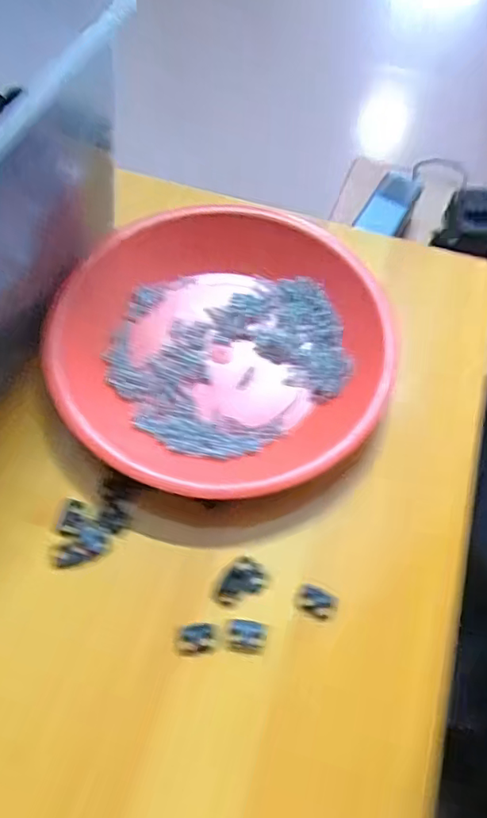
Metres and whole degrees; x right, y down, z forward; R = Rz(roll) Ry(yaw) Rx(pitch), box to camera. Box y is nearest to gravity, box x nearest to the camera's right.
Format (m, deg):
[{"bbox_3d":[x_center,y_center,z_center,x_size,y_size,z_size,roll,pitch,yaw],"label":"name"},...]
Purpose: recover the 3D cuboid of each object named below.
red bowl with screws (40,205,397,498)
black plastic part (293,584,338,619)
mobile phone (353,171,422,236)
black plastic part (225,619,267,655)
[{"bbox_3d":[-0.014,-0.039,0.337,0.190,0.031,0.185,1,61,-1],"label":"red bowl with screws"},{"bbox_3d":[0.035,0.095,0.283,0.020,0.004,0.013,26,64,12],"label":"black plastic part"},{"bbox_3d":[0.186,-0.264,0.729,0.053,0.013,0.142,25,57,7],"label":"mobile phone"},{"bbox_3d":[0.001,0.108,0.275,0.020,0.004,0.015,13,62,5],"label":"black plastic part"}]

